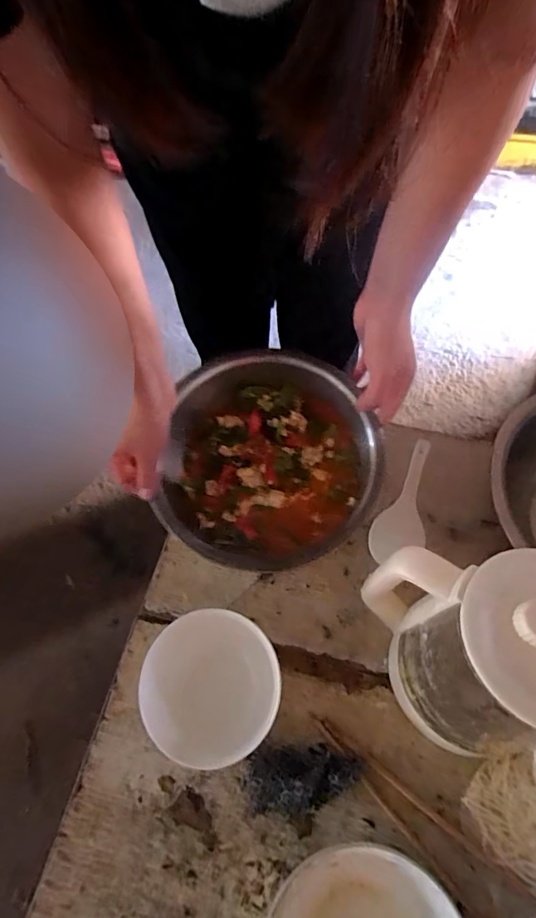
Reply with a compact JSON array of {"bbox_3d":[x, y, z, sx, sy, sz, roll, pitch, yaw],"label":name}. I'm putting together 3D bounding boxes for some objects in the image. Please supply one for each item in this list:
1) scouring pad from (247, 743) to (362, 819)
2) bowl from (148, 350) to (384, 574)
[{"bbox_3d":[0.036,0.323,0.464,0.112,0.029,0.055,-1,61,0],"label":"scouring pad"},{"bbox_3d":[0.004,-0.014,0.549,0.247,0.078,0.266,5,61,4],"label":"bowl"}]

